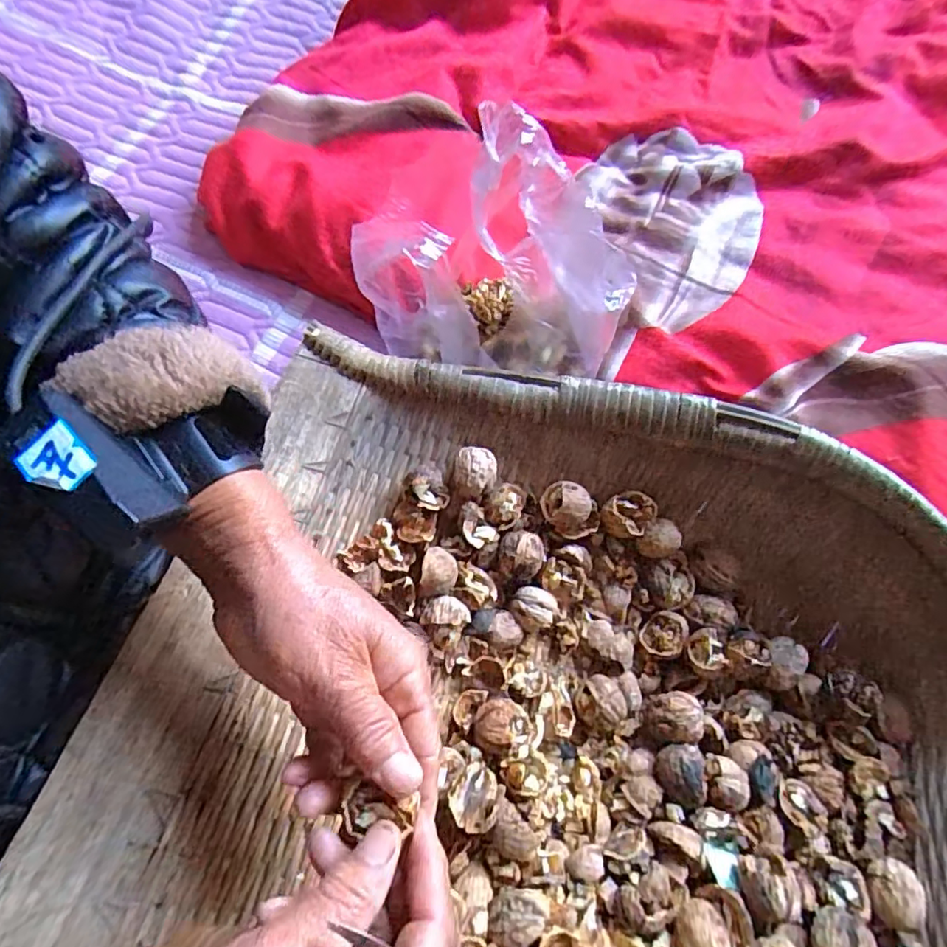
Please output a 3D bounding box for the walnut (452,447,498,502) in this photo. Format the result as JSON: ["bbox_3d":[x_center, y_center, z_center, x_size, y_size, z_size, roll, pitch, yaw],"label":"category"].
[{"bbox_3d":[0.001,0.001,0.383,0.029,0.023,0.034,16,75,6],"label":"walnut"}]

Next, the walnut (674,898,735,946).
[{"bbox_3d":[0.118,0.239,0.297,0.028,0.033,0.025,-27,74,-6],"label":"walnut"}]

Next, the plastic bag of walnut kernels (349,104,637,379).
[{"bbox_3d":[0.024,-0.144,0.384,0.184,0.195,0.121,-31,75,-7],"label":"plastic bag of walnut kernels"}]

